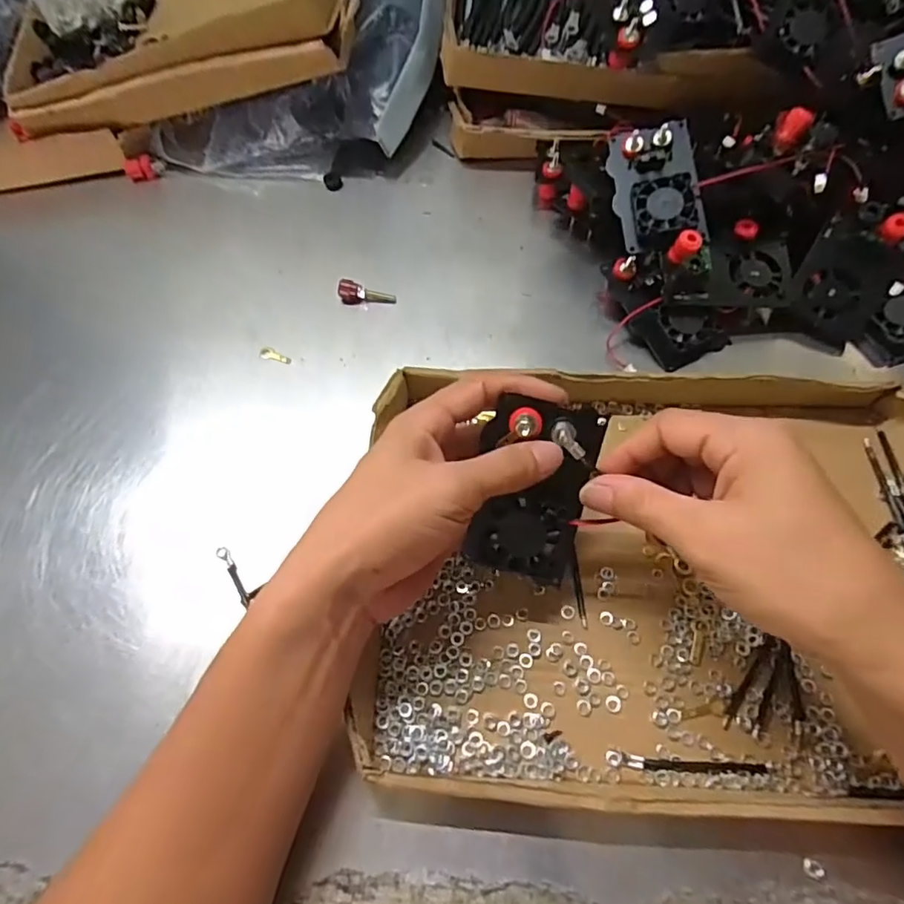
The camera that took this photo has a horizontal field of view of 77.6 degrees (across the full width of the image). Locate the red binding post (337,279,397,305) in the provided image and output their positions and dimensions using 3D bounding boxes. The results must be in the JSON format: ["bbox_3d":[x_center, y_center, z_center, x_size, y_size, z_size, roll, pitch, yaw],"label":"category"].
[{"bbox_3d":[-0.065,-0.122,0.429,0.043,0.017,0.012,-3,63,2],"label":"red binding post"}]

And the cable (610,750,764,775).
[{"bbox_3d":[0.112,0.150,0.268,0.074,0.004,0.007,3,63,5],"label":"cable"}]

